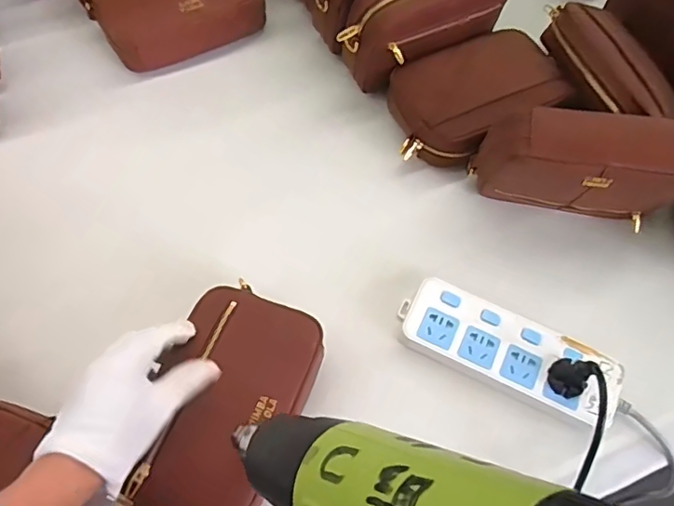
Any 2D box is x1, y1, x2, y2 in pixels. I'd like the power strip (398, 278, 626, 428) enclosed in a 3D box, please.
[{"bbox_3d":[0.164,0.091,0.528,0.207,0.023,0.074,23,66,8],"label":"power strip"}]

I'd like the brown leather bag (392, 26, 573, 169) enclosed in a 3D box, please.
[{"bbox_3d":[0.156,-0.174,0.641,0.199,0.074,0.123,-25,68,-14],"label":"brown leather bag"}]

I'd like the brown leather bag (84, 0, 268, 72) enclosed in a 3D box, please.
[{"bbox_3d":[-0.193,-0.307,0.676,0.197,0.070,0.134,-25,97,-10],"label":"brown leather bag"}]

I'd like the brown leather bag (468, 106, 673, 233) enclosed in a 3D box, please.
[{"bbox_3d":[0.243,-0.085,0.555,0.191,0.116,0.057,11,64,2],"label":"brown leather bag"}]

